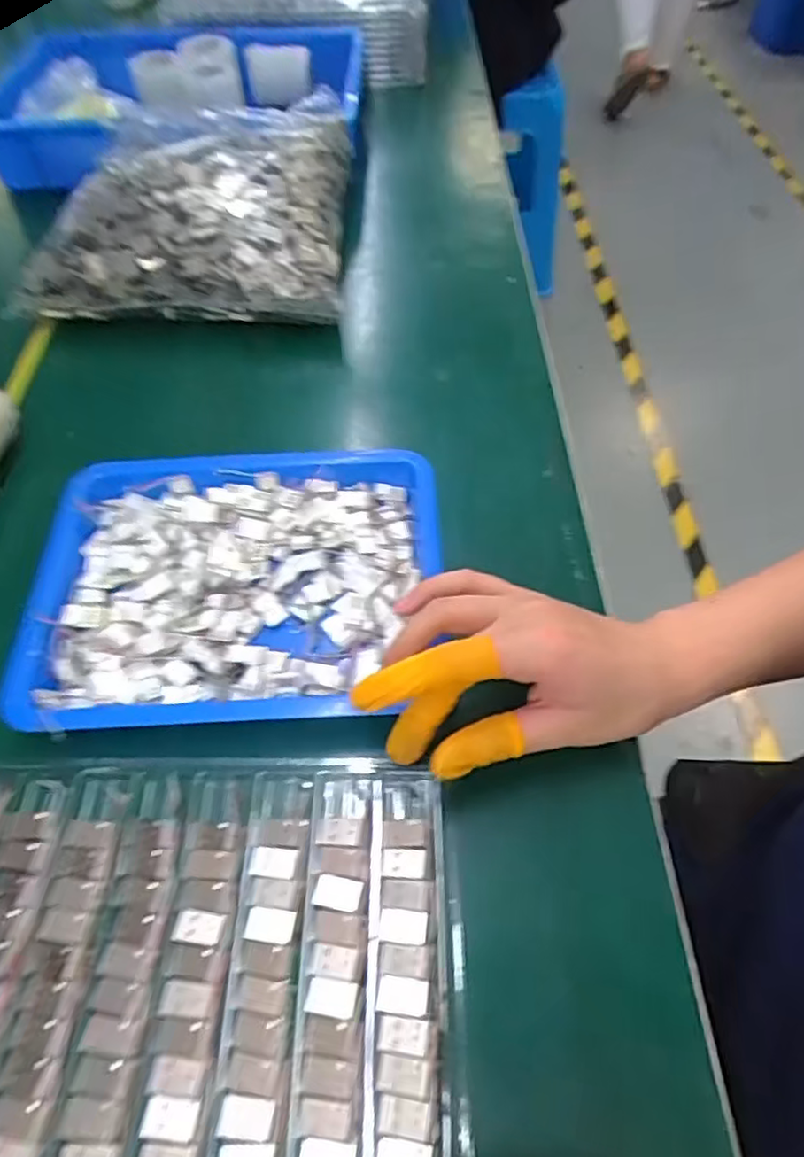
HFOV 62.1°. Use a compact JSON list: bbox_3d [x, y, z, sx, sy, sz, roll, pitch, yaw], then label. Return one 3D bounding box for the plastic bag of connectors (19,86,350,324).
[{"bbox_3d":[-0.161,-0.302,0.536,0.235,0.078,0.215,3,55,3],"label":"plastic bag of connectors"}]

